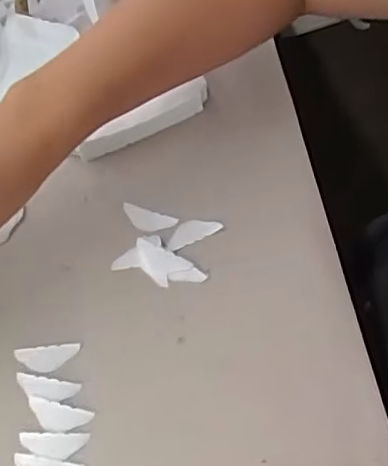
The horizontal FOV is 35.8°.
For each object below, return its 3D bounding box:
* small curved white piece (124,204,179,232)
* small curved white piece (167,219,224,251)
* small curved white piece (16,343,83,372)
[{"bbox_3d":[-0.033,-0.010,0.425,0.039,0.004,0.016,16,62,11],"label":"small curved white piece"},{"bbox_3d":[-0.001,-0.002,0.418,0.040,0.004,0.017,-22,61,-10],"label":"small curved white piece"},{"bbox_3d":[-0.093,0.078,0.376,0.040,0.004,0.016,-6,60,-1],"label":"small curved white piece"}]

